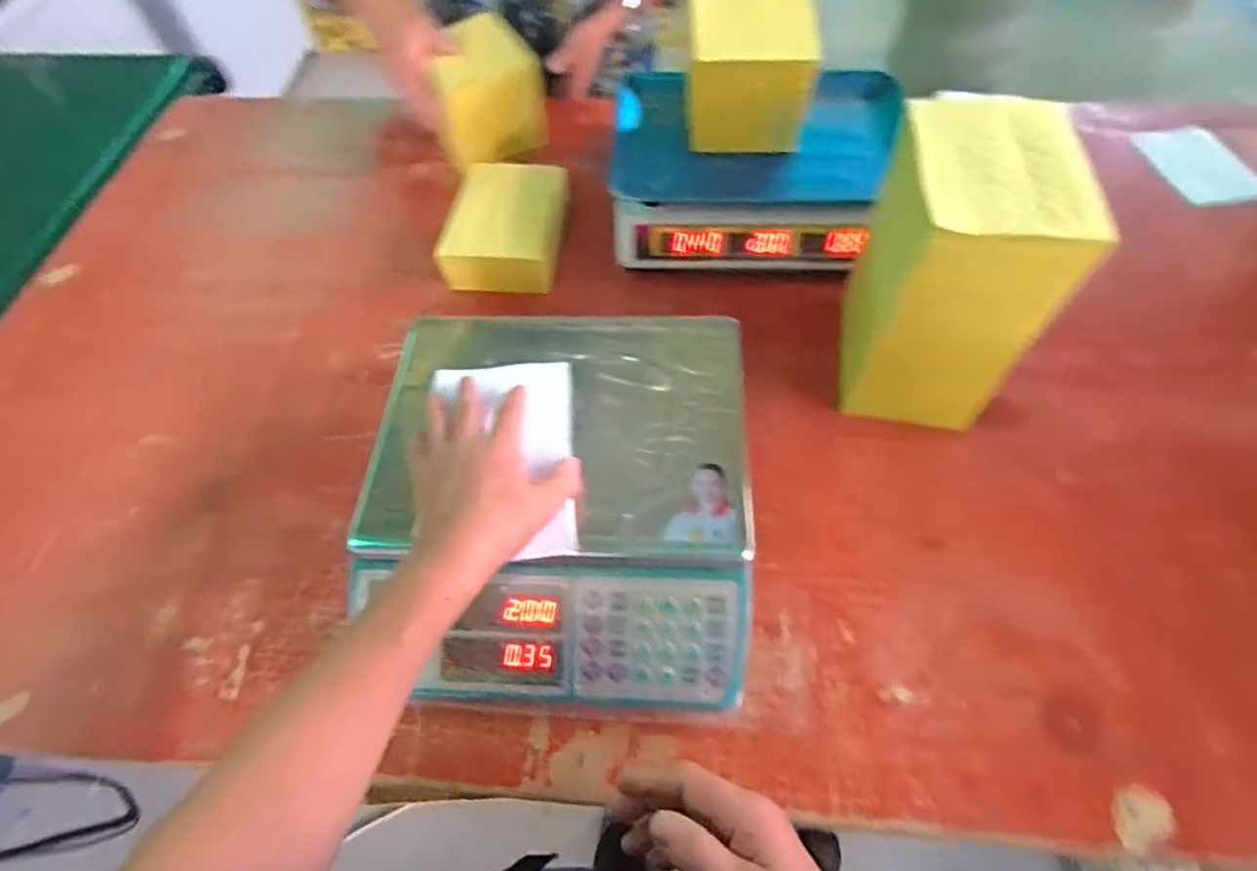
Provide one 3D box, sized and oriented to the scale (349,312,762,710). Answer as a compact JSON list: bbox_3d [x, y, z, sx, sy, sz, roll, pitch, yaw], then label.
[{"bbox_3d":[-0.056,0.054,0.512,0.297,0.106,0.308,2,60,3],"label":"scale"}]

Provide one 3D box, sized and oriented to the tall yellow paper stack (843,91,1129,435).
[{"bbox_3d":[0.275,-0.134,0.535,0.117,0.226,0.178,7,60,6],"label":"tall yellow paper stack"}]

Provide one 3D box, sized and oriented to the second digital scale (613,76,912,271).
[{"bbox_3d":[0.151,-0.308,0.722,0.329,0.110,0.275,9,61,7],"label":"second digital scale"}]

